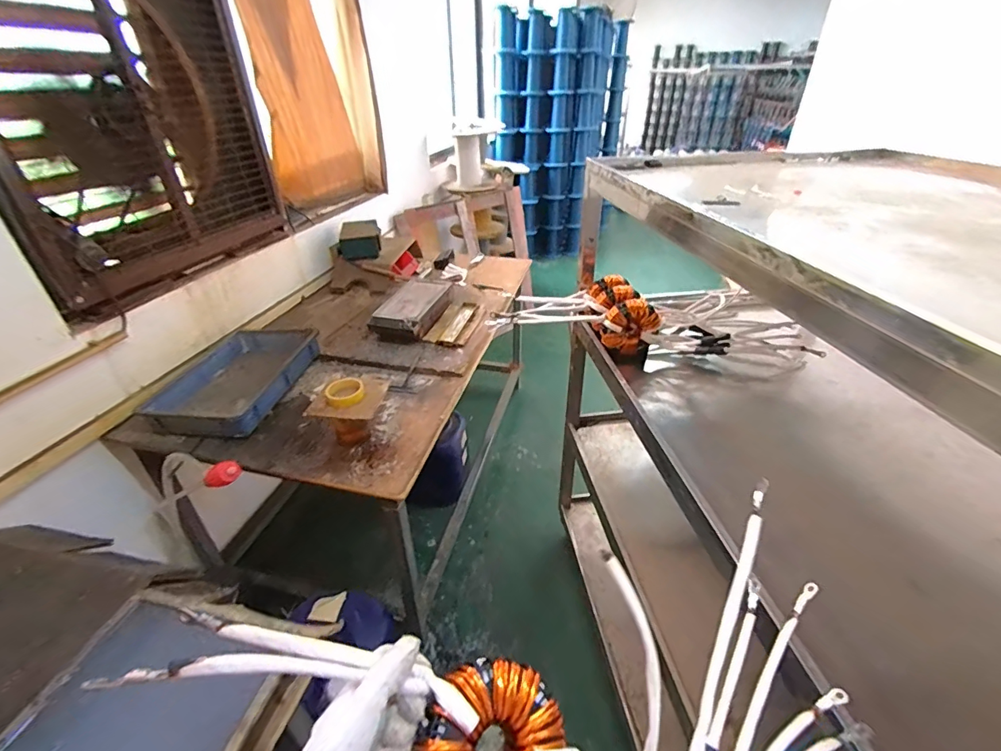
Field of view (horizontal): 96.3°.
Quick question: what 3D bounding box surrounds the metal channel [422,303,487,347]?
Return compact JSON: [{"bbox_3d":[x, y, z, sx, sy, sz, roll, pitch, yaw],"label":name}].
[{"bbox_3d":[-0.158,-0.188,1.628,0.165,0.025,0.315,9,35,15],"label":"metal channel"}]

